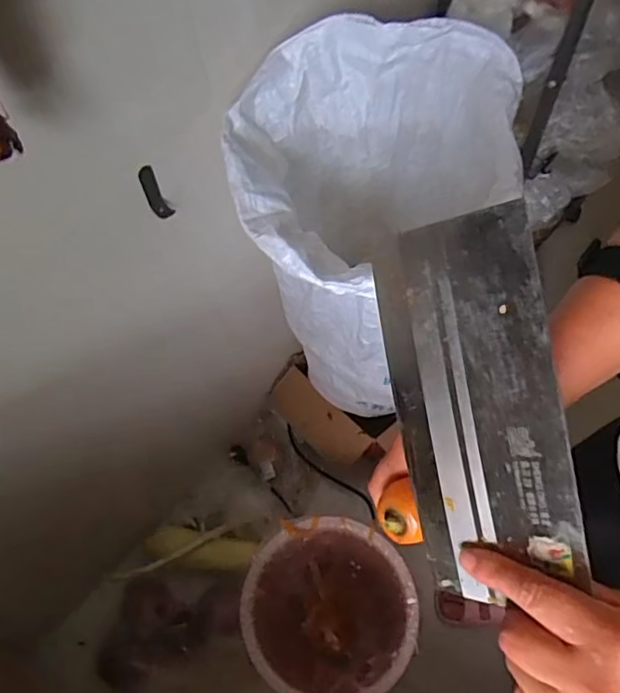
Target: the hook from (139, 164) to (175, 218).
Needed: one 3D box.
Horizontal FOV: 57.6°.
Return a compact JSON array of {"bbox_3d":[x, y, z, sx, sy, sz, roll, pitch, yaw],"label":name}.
[{"bbox_3d":[-0.177,-0.175,0.642,0.021,0.060,0.025,-30,63,-13],"label":"hook"}]

